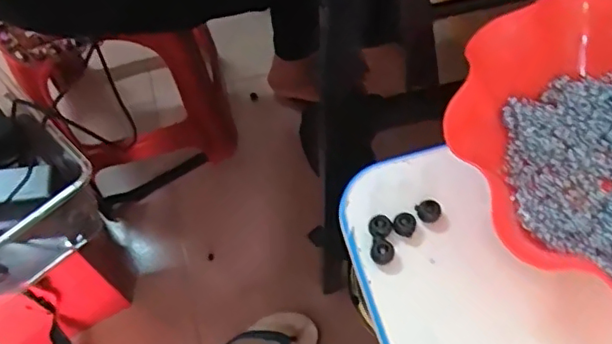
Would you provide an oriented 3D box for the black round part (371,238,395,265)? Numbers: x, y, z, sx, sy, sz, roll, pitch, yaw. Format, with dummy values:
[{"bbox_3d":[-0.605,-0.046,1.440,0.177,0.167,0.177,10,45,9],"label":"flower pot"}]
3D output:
[{"bbox_3d":[0.050,0.052,0.376,0.015,0.011,0.015,-1,61,1],"label":"black round part"}]

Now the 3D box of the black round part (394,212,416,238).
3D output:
[{"bbox_3d":[0.066,0.035,0.385,0.014,0.008,0.016,25,65,15],"label":"black round part"}]

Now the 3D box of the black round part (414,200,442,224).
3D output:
[{"bbox_3d":[0.083,0.026,0.388,0.015,0.009,0.014,-1,61,1],"label":"black round part"}]

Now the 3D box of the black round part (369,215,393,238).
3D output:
[{"bbox_3d":[0.050,0.037,0.384,0.015,0.009,0.017,36,68,19],"label":"black round part"}]

